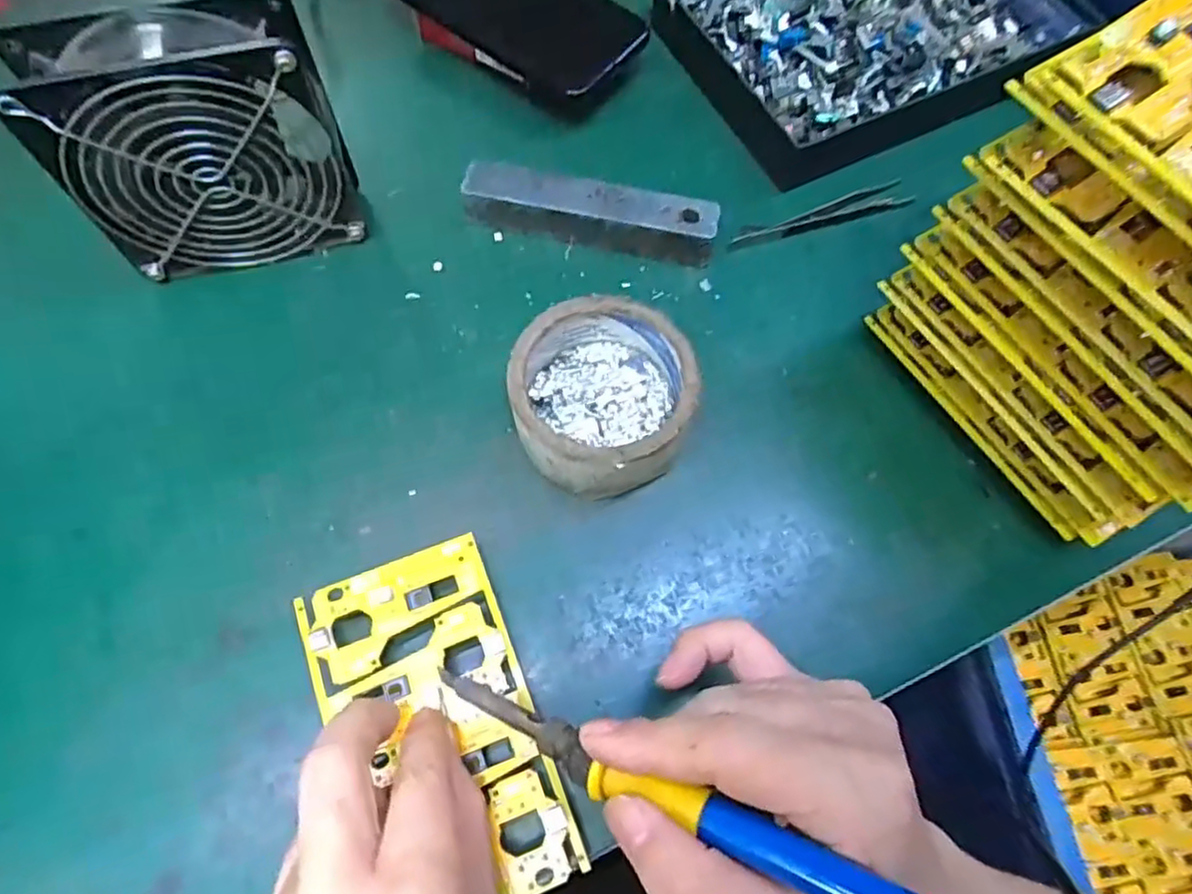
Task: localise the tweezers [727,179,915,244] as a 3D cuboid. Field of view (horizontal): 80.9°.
[{"bbox_3d":[0.133,-0.136,0.405,0.113,0.007,0.014,-16,68,-8],"label":"tweezers"}]

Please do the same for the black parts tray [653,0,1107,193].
[{"bbox_3d":[0.174,-0.273,0.446,0.244,0.030,0.181,-31,70,-14],"label":"black parts tray"}]

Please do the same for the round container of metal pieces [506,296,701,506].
[{"bbox_3d":[0.003,-0.023,0.334,0.082,0.046,0.086,0,66,-1],"label":"round container of metal pieces"}]

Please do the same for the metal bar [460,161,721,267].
[{"bbox_3d":[-0.003,-0.129,0.389,0.138,0.025,0.030,8,66,2],"label":"metal bar"}]

